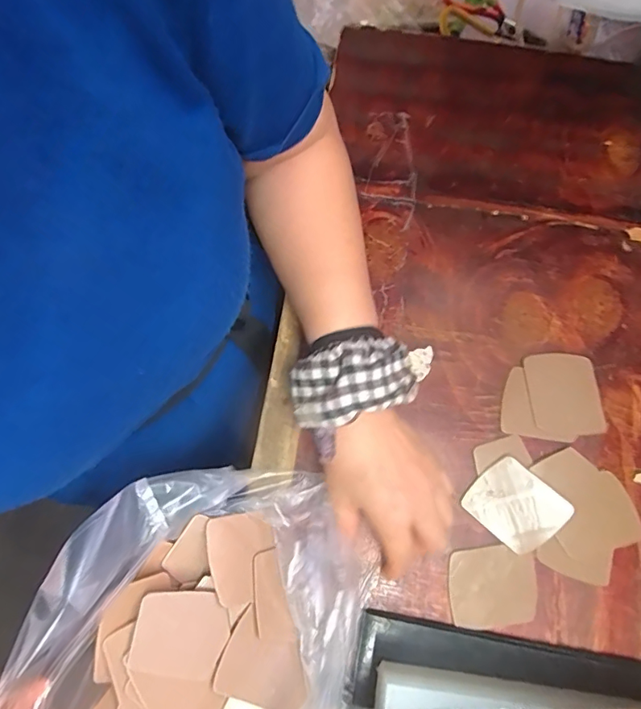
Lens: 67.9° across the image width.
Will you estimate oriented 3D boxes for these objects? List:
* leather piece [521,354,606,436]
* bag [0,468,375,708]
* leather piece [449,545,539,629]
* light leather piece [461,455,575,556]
[{"bbox_3d":[0.208,0.033,0.404,0.059,0.004,0.069,-7,77,-2],"label":"leather piece"},{"bbox_3d":[-0.074,0.201,0.289,0.186,0.094,0.254,11,77,2],"label":"bag"},{"bbox_3d":[0.136,0.182,0.373,0.068,0.005,0.056,-4,77,-2],"label":"leather piece"},{"bbox_3d":[0.156,0.120,0.380,0.067,0.004,0.057,39,84,16],"label":"light leather piece"}]

